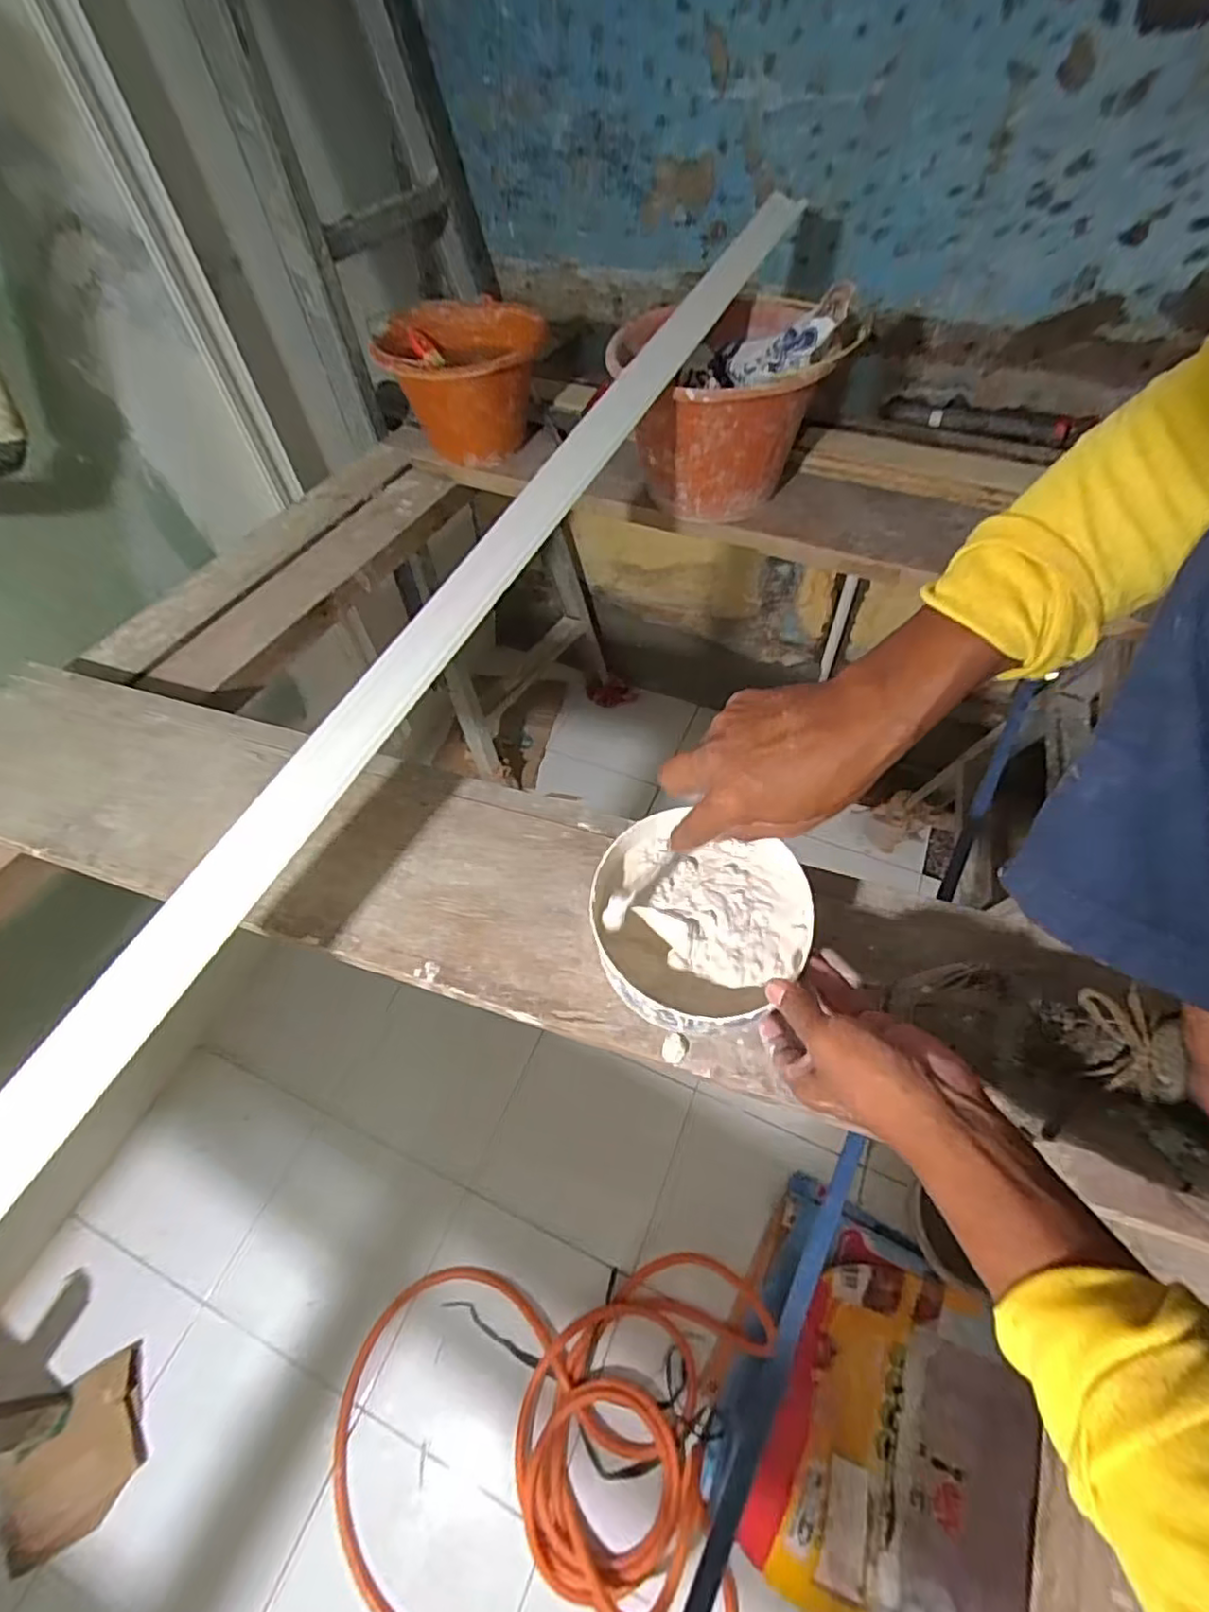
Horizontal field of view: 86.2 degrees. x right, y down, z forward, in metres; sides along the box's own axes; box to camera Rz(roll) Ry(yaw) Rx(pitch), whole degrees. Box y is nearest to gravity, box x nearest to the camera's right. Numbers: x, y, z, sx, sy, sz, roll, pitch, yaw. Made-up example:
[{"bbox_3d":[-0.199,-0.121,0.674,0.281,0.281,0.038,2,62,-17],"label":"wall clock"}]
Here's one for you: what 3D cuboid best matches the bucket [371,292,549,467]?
[{"bbox_3d":[-0.216,-0.653,1.027,0.233,0.171,0.229,-2,54,0],"label":"bucket"}]

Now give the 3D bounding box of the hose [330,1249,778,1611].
[{"bbox_3d":[-0.113,1.158,1.172,0.798,0.106,0.553,1,57,3],"label":"hose"}]

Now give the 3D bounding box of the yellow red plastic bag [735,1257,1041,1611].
[{"bbox_3d":[0.538,1.163,1.159,0.446,0.067,0.544,22,61,16],"label":"yellow red plastic bag"}]

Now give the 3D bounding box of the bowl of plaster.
[{"bbox_3d":[0.076,0.087,0.525,0.167,0.062,0.165,-1,57,2],"label":"bowl of plaster"}]

